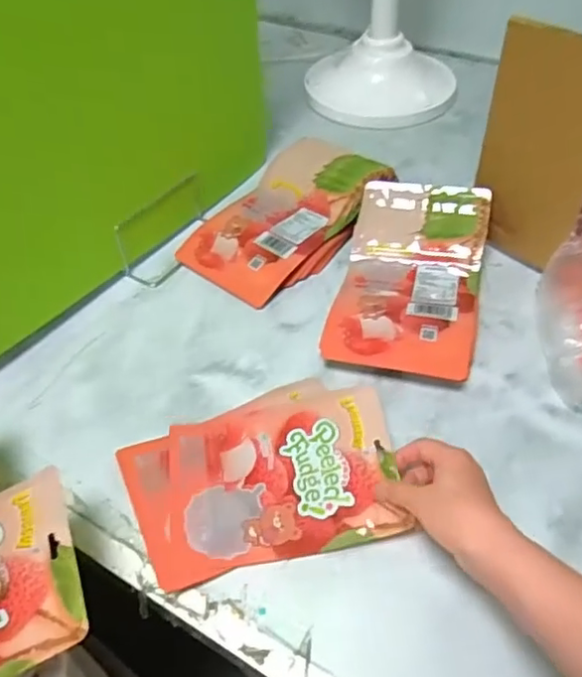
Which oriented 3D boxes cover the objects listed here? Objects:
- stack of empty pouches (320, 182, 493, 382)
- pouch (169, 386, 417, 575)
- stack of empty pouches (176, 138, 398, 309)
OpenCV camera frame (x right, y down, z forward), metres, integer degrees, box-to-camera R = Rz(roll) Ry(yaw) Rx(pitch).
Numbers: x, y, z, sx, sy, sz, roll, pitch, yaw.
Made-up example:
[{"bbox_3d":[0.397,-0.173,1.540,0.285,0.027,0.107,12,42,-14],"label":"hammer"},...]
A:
[{"bbox_3d":[0.143,-0.071,0.724,0.167,0.092,0.262,10,48,11],"label":"stack of empty pouches"},{"bbox_3d":[-0.009,0.128,0.581,0.222,0.032,0.160,-8,47,-5],"label":"pouch"},{"bbox_3d":[-0.002,-0.172,0.829,0.286,0.077,0.171,-36,56,-28],"label":"stack of empty pouches"}]

